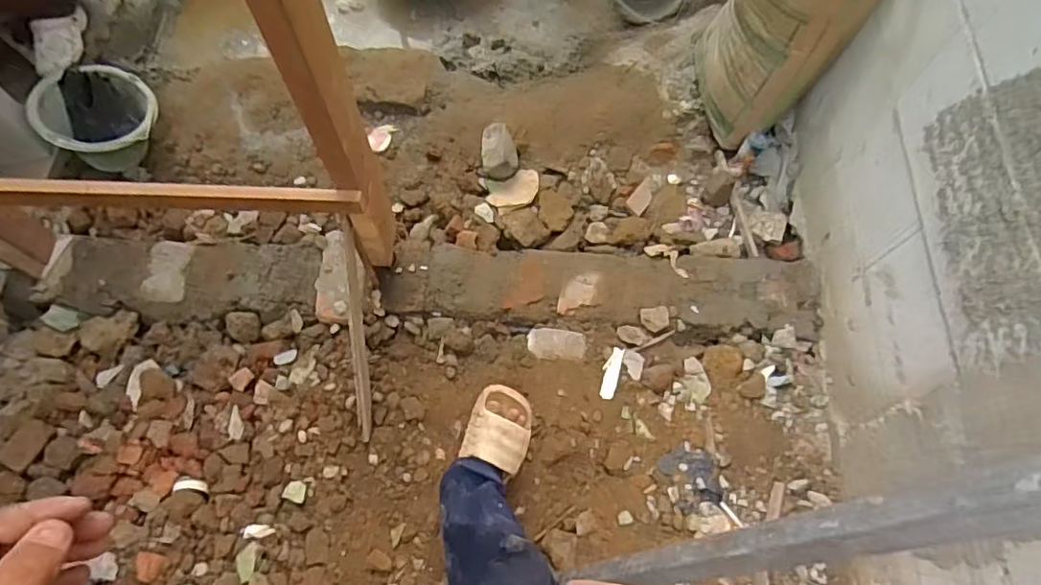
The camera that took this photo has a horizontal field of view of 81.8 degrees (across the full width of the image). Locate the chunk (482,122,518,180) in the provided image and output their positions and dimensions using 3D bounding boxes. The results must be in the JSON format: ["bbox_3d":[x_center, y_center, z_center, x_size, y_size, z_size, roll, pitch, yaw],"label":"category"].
[{"bbox_3d":[-0.056,-0.384,1.618,0.095,0.057,0.153,-2,67,-4],"label":"chunk"}]

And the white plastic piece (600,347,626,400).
[{"bbox_3d":[0.209,0.184,1.380,0.038,0.008,0.124,16,67,4],"label":"white plastic piece"}]

